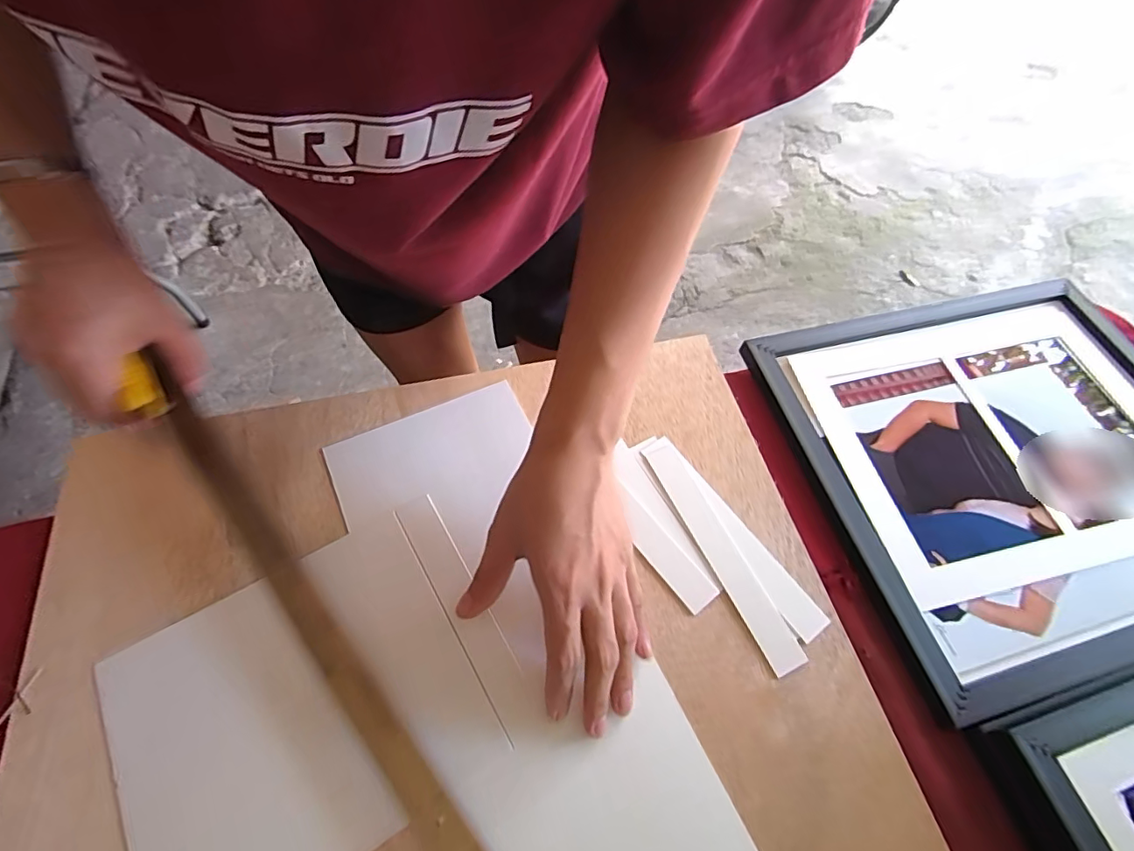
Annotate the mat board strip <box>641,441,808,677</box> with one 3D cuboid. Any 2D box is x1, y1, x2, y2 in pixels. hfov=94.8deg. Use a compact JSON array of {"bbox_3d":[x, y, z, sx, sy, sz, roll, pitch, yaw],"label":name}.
[{"bbox_3d":[0.108,0.087,0.378,0.026,0.004,0.178,-21,64,-15],"label":"mat board strip"}]

